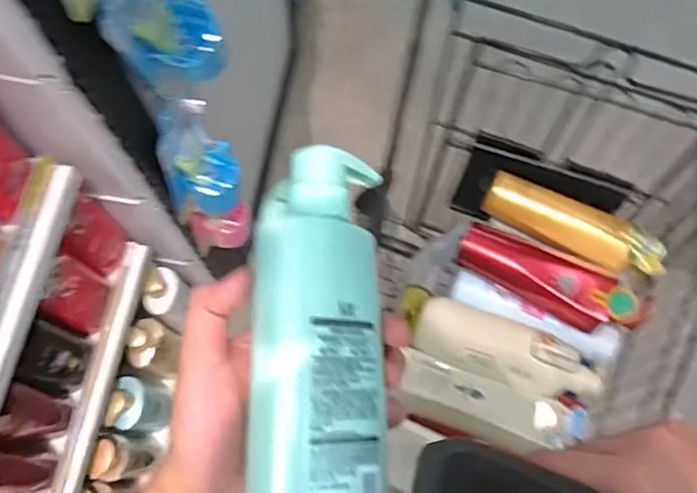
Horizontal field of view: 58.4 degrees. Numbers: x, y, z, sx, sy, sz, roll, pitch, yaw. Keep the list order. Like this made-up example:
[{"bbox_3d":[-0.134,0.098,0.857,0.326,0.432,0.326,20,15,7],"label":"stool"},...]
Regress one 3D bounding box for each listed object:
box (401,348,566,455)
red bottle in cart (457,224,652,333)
[{"bbox_3d":[0.166,0.198,0.782,0.198,0.046,0.074,19,73,5],"label":"box"},{"bbox_3d":[0.268,0.043,0.810,0.249,0.064,0.073,28,74,8],"label":"red bottle in cart"}]

